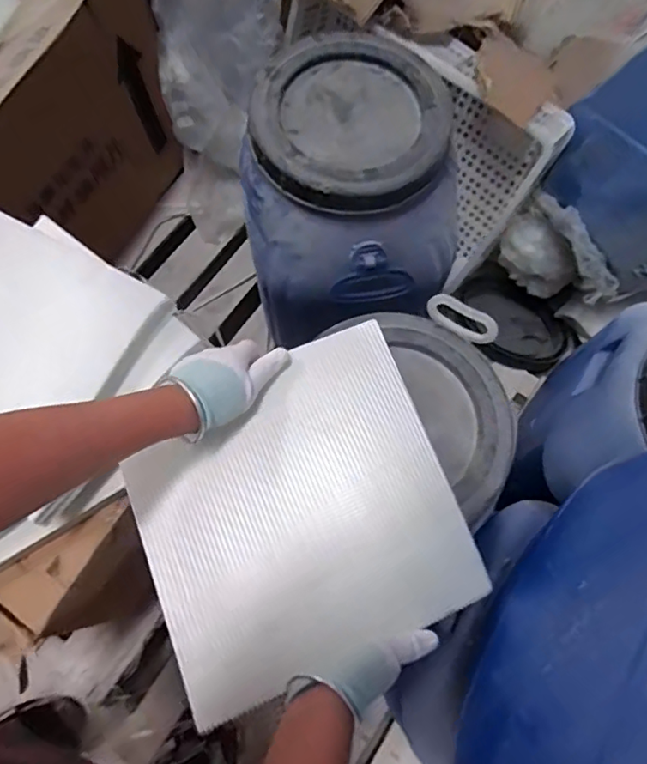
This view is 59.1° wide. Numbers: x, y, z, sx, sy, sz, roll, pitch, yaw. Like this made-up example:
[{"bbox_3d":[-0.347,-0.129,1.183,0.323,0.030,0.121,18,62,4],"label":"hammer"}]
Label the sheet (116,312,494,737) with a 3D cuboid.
[{"bbox_3d":[-0.026,0.120,0.553,0.287,0.023,0.285,-21,73,-8],"label":"sheet"}]

